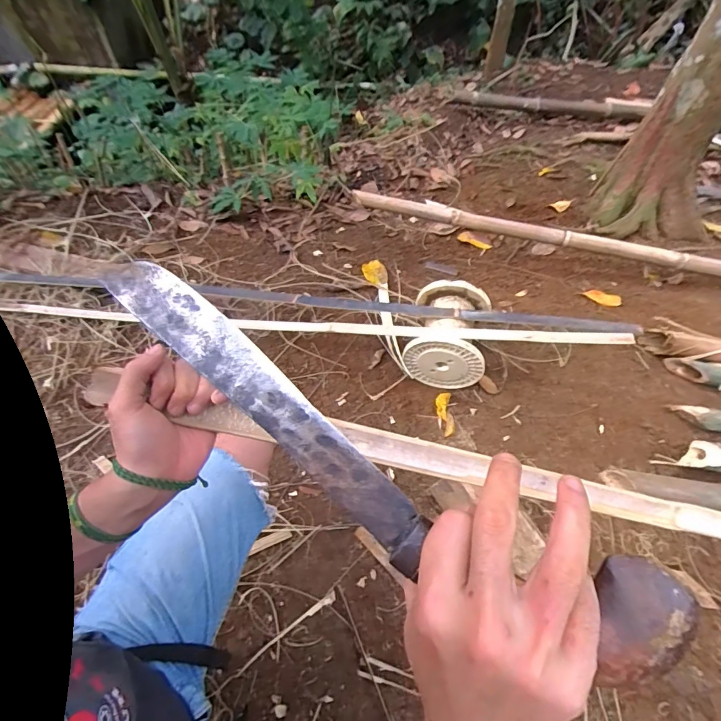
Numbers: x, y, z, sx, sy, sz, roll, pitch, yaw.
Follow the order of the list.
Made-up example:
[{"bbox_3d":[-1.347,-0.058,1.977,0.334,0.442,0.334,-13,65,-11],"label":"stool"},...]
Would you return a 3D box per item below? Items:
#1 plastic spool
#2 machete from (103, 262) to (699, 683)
[{"bbox_3d":[0.223,-0.062,1.079,0.182,0.176,0.203,14,56,7],"label":"plastic spool"},{"bbox_3d":[-0.013,0.047,0.244,0.367,0.038,0.060,32,60,15],"label":"machete"}]

